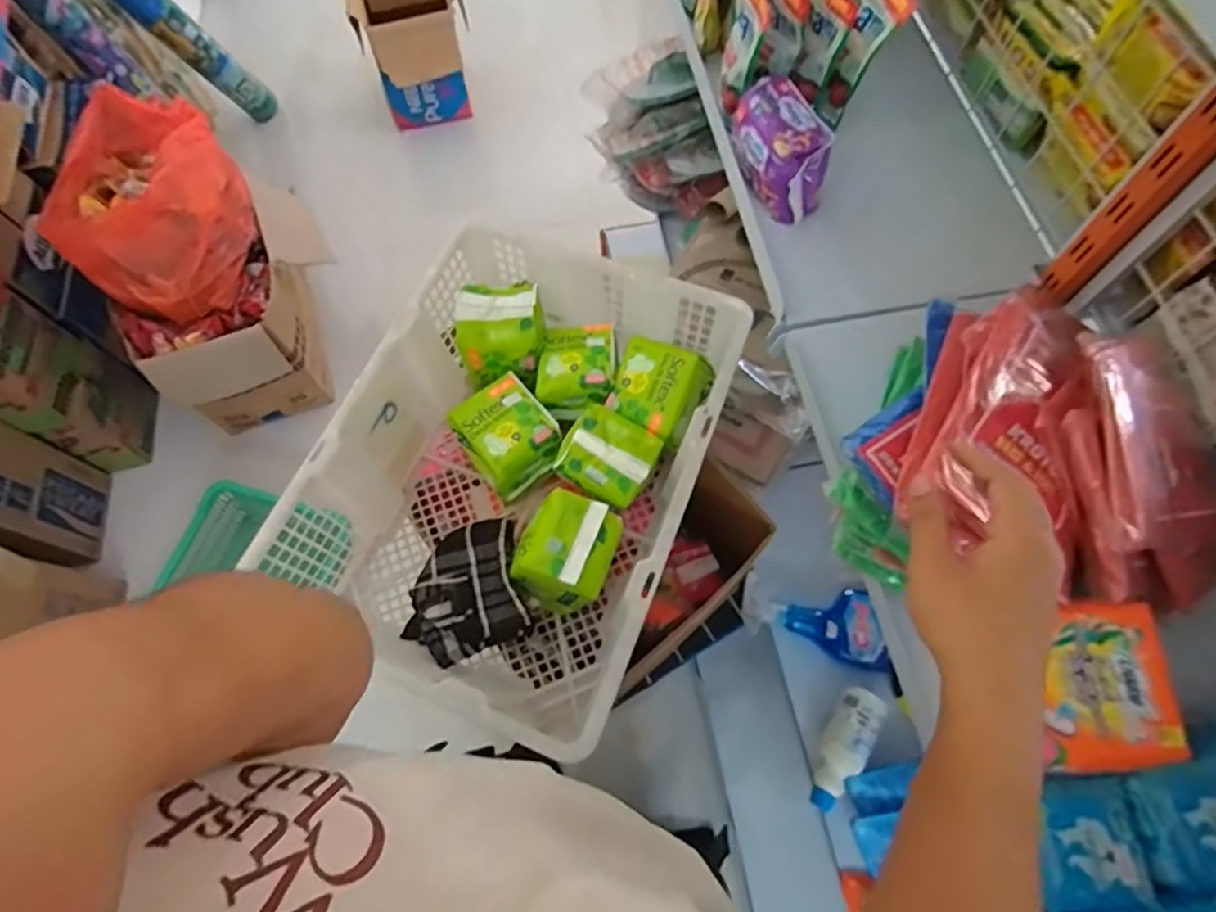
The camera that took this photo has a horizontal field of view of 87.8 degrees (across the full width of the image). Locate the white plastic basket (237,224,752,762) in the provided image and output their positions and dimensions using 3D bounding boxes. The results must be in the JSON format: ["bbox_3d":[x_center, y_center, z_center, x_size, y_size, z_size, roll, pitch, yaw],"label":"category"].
[{"bbox_3d":[-0.086,0.017,0.685,0.345,0.165,0.447,21,69,10],"label":"white plastic basket"}]

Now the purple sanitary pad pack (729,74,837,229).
[{"bbox_3d":[0.174,-0.311,0.646,0.069,0.083,0.106,-17,67,-6],"label":"purple sanitary pad pack"}]

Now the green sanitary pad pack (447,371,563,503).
[{"bbox_3d":[-0.113,-0.021,0.730,0.095,0.070,0.114,-36,70,-13],"label":"green sanitary pad pack"}]

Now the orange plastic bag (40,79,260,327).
[{"bbox_3d":[-0.914,-0.511,1.281,0.291,0.190,0.421,3,67,3],"label":"orange plastic bag"}]

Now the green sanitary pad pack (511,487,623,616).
[{"bbox_3d":[-0.039,0.104,0.663,0.090,0.099,0.101,20,69,10],"label":"green sanitary pad pack"}]

